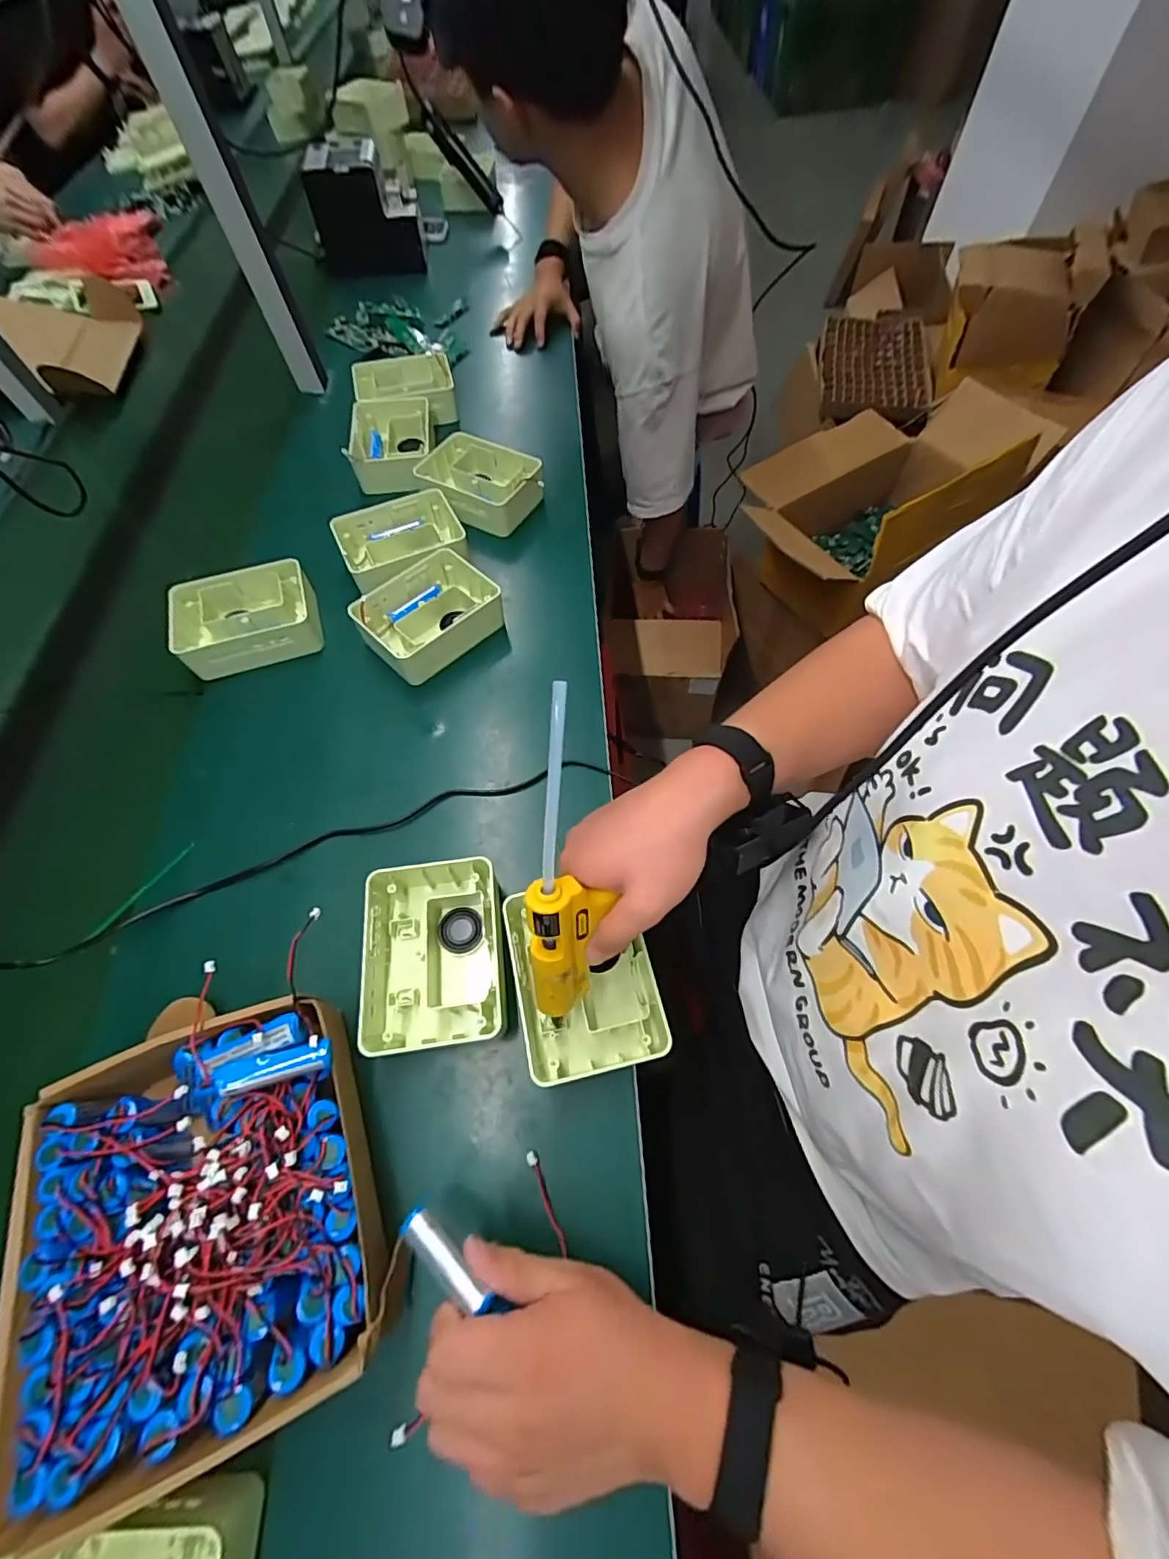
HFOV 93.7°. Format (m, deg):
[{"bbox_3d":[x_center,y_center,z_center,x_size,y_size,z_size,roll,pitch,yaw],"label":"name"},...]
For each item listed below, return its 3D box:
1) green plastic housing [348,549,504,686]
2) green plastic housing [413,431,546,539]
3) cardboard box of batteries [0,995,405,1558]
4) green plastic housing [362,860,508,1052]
[{"bbox_3d":[-0.174,-0.183,0.622,0.148,0.056,0.121,-38,67,-16],"label":"green plastic housing"},{"bbox_3d":[-0.132,-0.391,0.723,0.152,0.046,0.121,32,68,18],"label":"green plastic housing"},{"bbox_3d":[-0.247,0.269,0.355,0.215,0.083,0.235,-20,63,-7],"label":"cardboard box of batteries"},{"bbox_3d":[-0.121,0.140,0.452,0.111,0.045,0.149,-7,62,0],"label":"green plastic housing"}]

